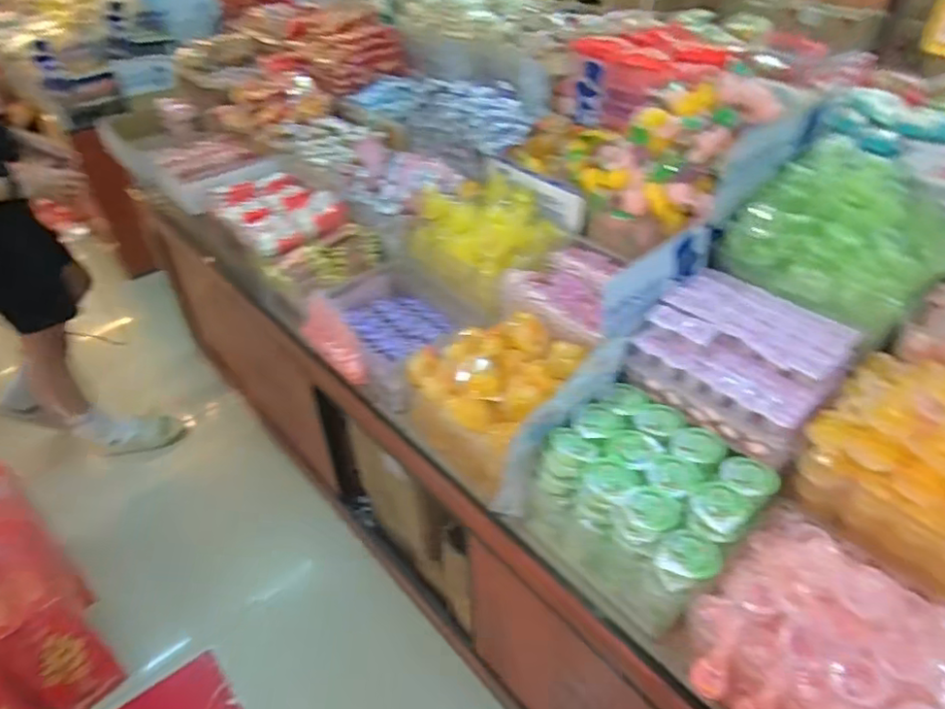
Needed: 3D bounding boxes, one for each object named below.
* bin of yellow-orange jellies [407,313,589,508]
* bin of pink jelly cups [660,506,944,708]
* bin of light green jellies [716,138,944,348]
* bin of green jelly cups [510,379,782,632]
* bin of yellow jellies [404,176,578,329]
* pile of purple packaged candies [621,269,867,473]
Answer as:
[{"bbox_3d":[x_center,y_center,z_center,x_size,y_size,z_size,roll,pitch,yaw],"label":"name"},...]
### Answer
[{"bbox_3d":[0.044,0.071,1.078,0.241,0.191,0.292,-28,46,-27],"label":"bin of yellow-orange jellies"},{"bbox_3d":[0.429,0.347,0.706,0.256,0.172,0.306,-30,48,-29],"label":"bin of pink jelly cups"},{"bbox_3d":[0.588,-0.196,0.979,0.236,0.173,0.292,-27,46,-26],"label":"bin of light green jellies"},{"bbox_3d":[0.250,0.224,0.922,0.251,0.173,0.286,-32,48,-30],"label":"bin of green jelly cups"},{"bbox_3d":[0.025,-0.240,1.342,0.260,0.193,0.309,-31,48,-30],"label":"bin of yellow jellies"},{"bbox_3d":[0.413,0.002,0.962,0.275,0.094,0.244,32,51,34],"label":"pile of purple packaged candies"}]

